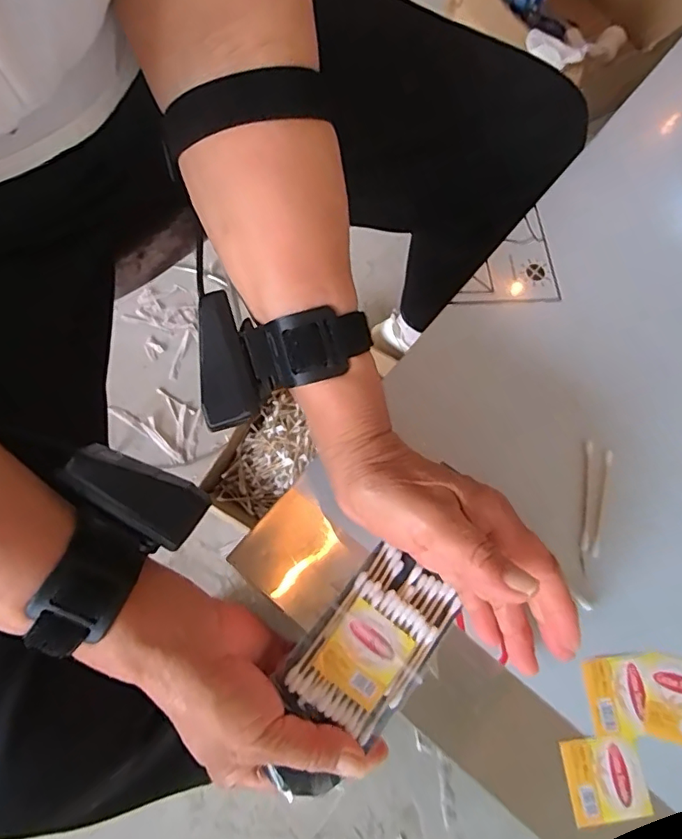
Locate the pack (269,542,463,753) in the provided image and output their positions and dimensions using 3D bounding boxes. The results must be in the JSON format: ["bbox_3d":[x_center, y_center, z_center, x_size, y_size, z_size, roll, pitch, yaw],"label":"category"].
[{"bbox_3d":[0.018,0.124,0.292,0.060,0.013,0.097,39,74,11],"label":"pack"}]

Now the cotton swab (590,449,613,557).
[{"bbox_3d":[0.166,0.053,0.333,0.006,0.006,0.069,16,71,4],"label":"cotton swab"}]

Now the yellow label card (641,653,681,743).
[{"bbox_3d":[0.192,0.160,0.298,0.041,0.004,0.042,15,70,0],"label":"yellow label card"}]

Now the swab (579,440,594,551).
[{"bbox_3d":[0.158,0.048,0.336,0.005,0.005,0.070,11,71,2],"label":"swab"}]

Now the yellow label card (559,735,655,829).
[{"bbox_3d":[0.143,0.194,0.282,0.042,0.004,0.039,-4,71,-6],"label":"yellow label card"}]

